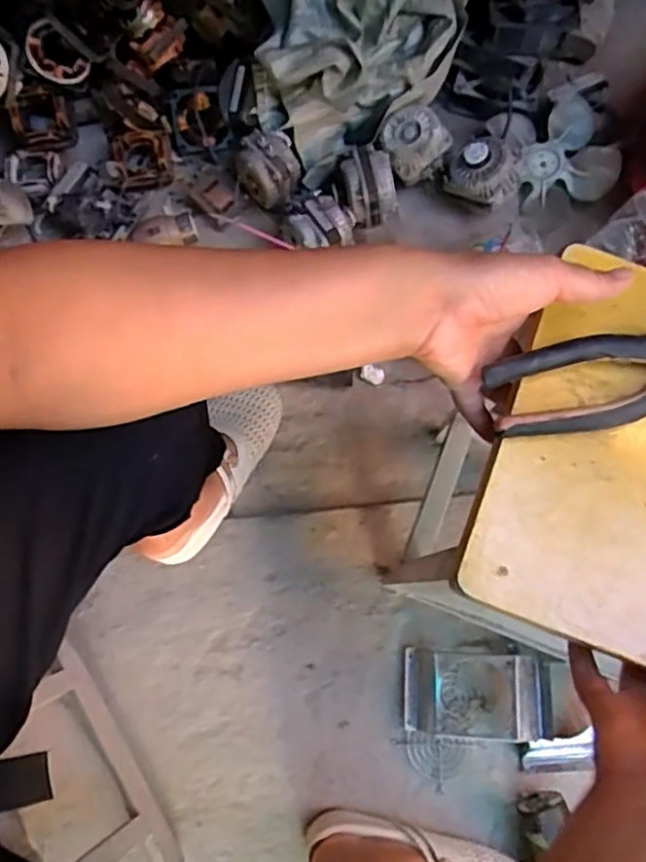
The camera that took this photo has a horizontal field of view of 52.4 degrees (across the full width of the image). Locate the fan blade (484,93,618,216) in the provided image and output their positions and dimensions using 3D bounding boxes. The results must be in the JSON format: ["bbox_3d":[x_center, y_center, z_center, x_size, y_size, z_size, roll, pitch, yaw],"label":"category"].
[{"bbox_3d":[0.322,-0.390,0.902,0.154,0.055,0.150,-15,74,-3],"label":"fan blade"}]

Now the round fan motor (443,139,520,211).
[{"bbox_3d":[0.212,-0.344,0.868,0.095,0.055,0.088,0,74,1],"label":"round fan motor"}]

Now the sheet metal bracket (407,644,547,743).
[{"bbox_3d":[0.168,0.298,0.743,0.151,0.051,0.093,1,74,2],"label":"sheet metal bracket"}]

